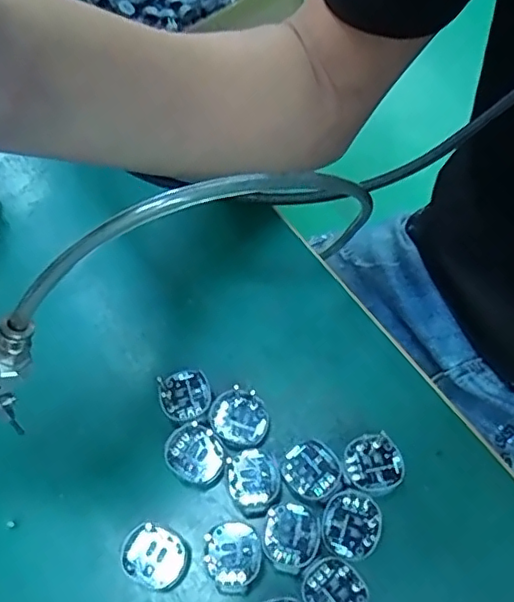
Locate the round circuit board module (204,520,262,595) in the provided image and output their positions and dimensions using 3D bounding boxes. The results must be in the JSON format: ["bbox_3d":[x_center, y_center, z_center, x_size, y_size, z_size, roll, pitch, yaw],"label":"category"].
[{"bbox_3d":[-0.010,0.109,0.253,0.025,0.004,0.026,-1,62,2],"label":"round circuit board module"}]

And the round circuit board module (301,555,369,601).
[{"bbox_3d":[0.032,0.121,0.244,0.025,0.004,0.027,-1,62,2],"label":"round circuit board module"}]

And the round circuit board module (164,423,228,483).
[{"bbox_3d":[-0.029,0.072,0.276,0.025,0.004,0.028,-36,66,-15],"label":"round circuit board module"}]

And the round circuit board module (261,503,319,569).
[{"bbox_3d":[0.014,0.101,0.255,0.025,0.004,0.026,-1,62,2],"label":"round circuit board module"}]

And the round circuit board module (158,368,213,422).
[{"bbox_3d":[-0.035,0.046,0.289,0.024,0.005,0.026,-1,62,2],"label":"round circuit board module"}]

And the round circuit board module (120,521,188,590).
[{"bbox_3d":[-0.045,0.110,0.254,0.029,0.004,0.024,21,65,13],"label":"round circuit board module"}]

